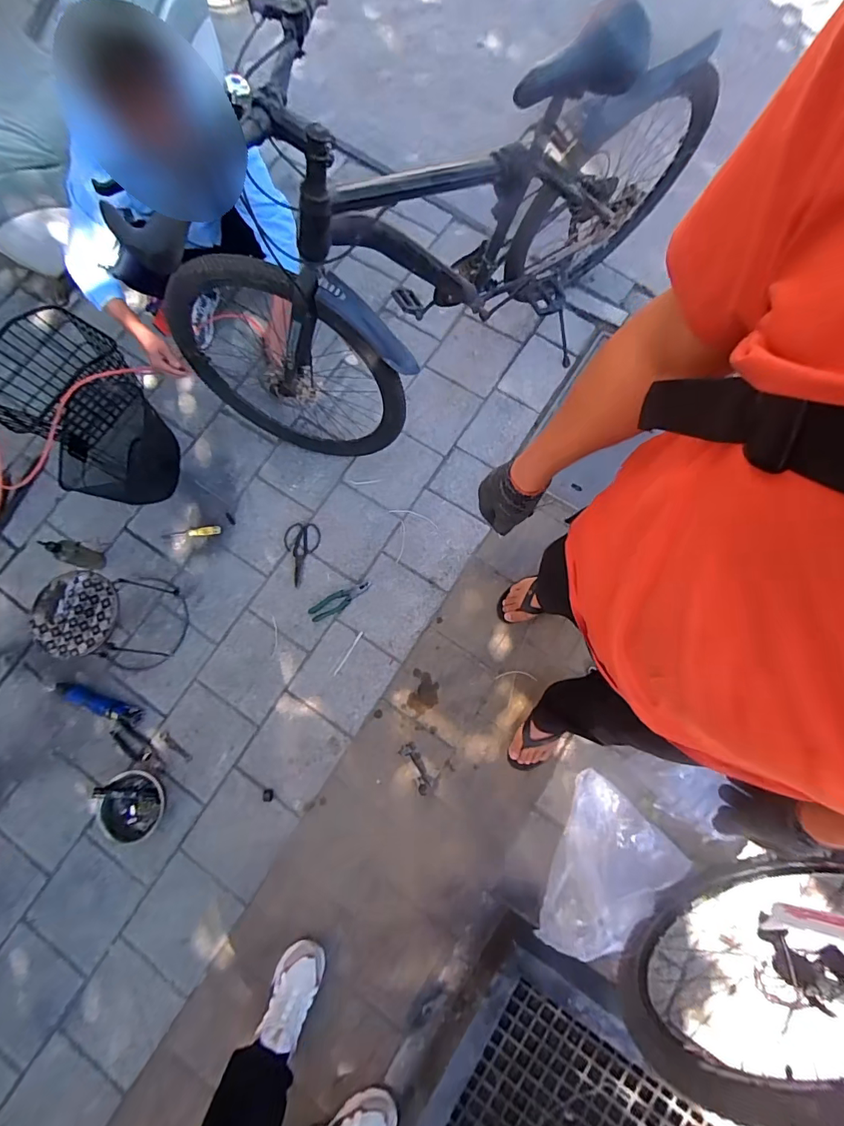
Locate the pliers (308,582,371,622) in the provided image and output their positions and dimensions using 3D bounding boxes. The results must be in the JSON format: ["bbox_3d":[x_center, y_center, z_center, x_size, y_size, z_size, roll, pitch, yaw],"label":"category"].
[{"bbox_3d":[-0.247,0.112,1.388,0.199,0.015,0.059,-32,80,-5],"label":"pliers"}]

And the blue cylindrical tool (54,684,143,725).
[{"bbox_3d":[-0.941,0.411,1.321,0.255,0.040,0.061,19,80,5],"label":"blue cylindrical tool"}]

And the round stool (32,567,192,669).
[{"bbox_3d":[-0.856,0.166,1.263,0.221,0.277,0.236,-8,77,0],"label":"round stool"}]

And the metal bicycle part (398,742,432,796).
[{"bbox_3d":[-0.014,0.569,1.268,0.049,0.023,0.136,-30,80,-4],"label":"metal bicycle part"}]

